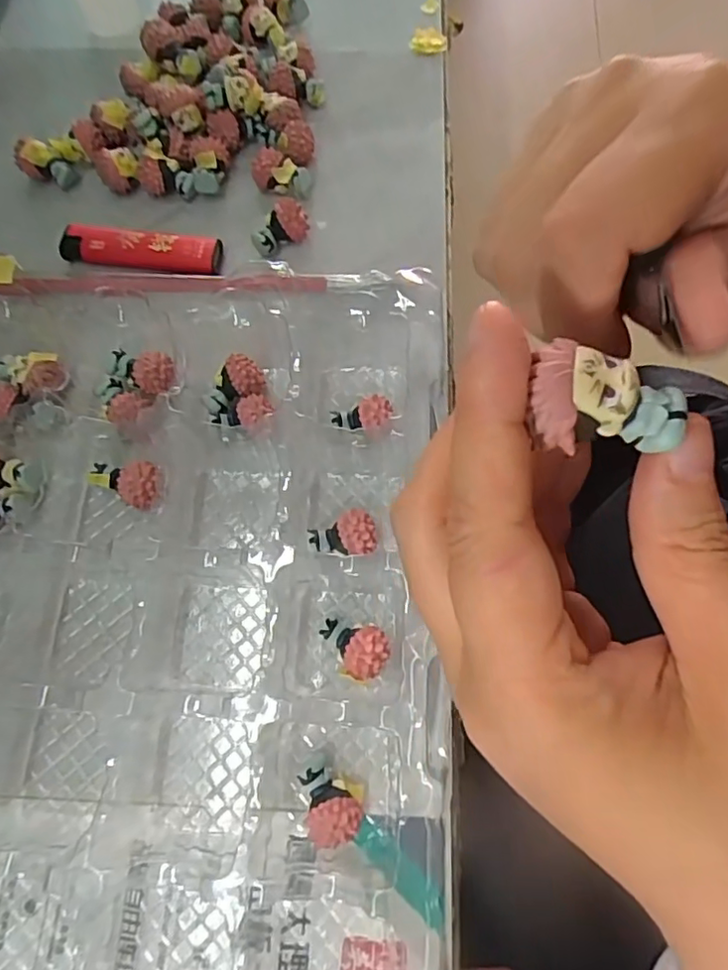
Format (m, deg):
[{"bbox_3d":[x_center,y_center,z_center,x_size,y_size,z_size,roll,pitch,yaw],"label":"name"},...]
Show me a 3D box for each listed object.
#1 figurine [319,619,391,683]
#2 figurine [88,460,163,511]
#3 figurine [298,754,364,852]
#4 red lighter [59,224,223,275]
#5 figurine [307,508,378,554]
[{"bbox_3d":[-0.004,0.063,0.223,0.026,0.019,0.020,18,71,6],"label":"figurine"},{"bbox_3d":[-0.099,-0.001,0.248,0.028,0.019,0.019,29,73,10],"label":"figurine"},{"bbox_3d":[-0.013,0.114,0.207,0.024,0.020,0.022,23,72,8],"label":"figurine"},{"bbox_3d":[-0.112,-0.119,0.291,0.079,0.010,0.021,5,70,1],"label":"red lighter"},{"bbox_3d":[-0.008,0.021,0.238,0.026,0.017,0.017,-1,70,-1],"label":"figurine"}]

